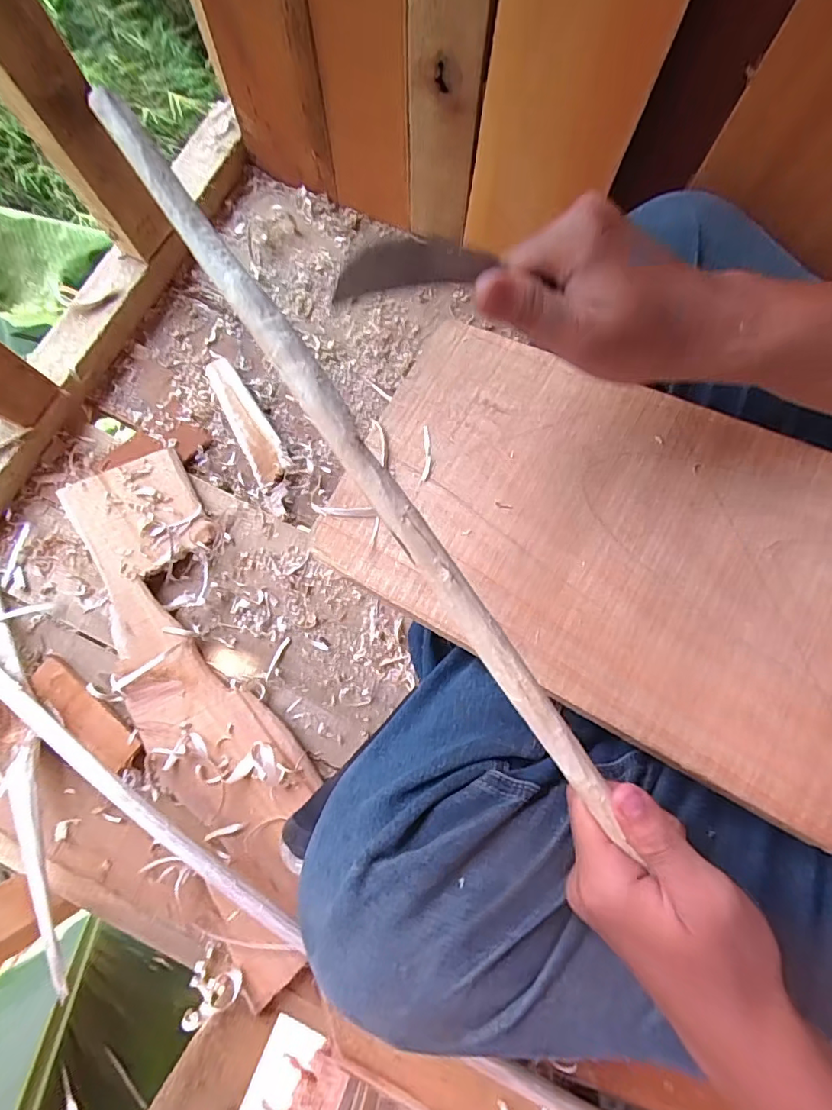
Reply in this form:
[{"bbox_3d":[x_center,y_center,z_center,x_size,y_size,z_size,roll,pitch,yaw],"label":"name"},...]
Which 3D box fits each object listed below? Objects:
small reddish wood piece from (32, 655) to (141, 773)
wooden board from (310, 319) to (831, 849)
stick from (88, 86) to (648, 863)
[{"bbox_3d":[-0.290,0.137,0.465,0.121,0.007,0.032,38,70,11],"label":"small reddish wood piece"},{"bbox_3d":[0.111,-0.014,0.315,0.317,0.006,0.199,26,78,16],"label":"wooden board"},{"bbox_3d":[-0.005,-0.014,0.198,0.013,0.009,0.321,-36,101,-5],"label":"stick"}]

